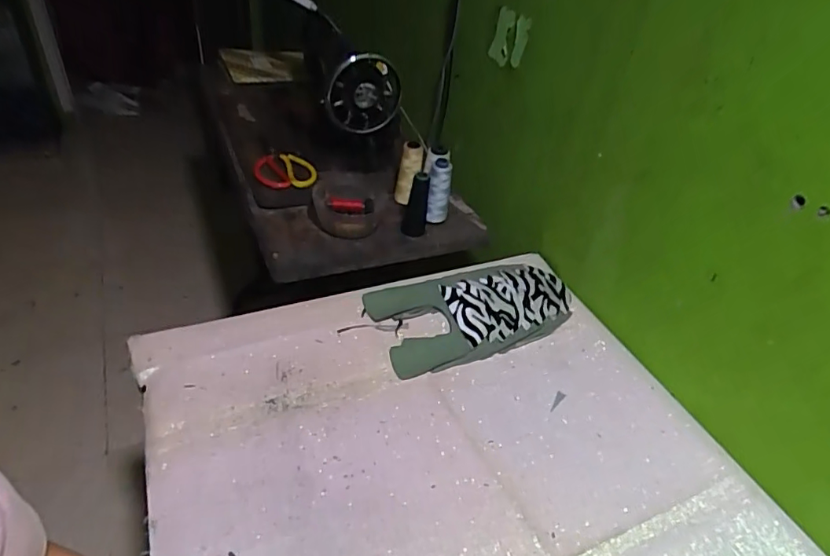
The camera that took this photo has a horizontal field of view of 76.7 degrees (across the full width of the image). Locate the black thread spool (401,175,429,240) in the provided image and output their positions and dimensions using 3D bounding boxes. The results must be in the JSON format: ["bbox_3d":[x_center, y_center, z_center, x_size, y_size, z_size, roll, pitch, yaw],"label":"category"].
[{"bbox_3d":[0.003,-0.125,0.857,0.039,0.106,0.046,6,40,-2],"label":"black thread spool"}]

